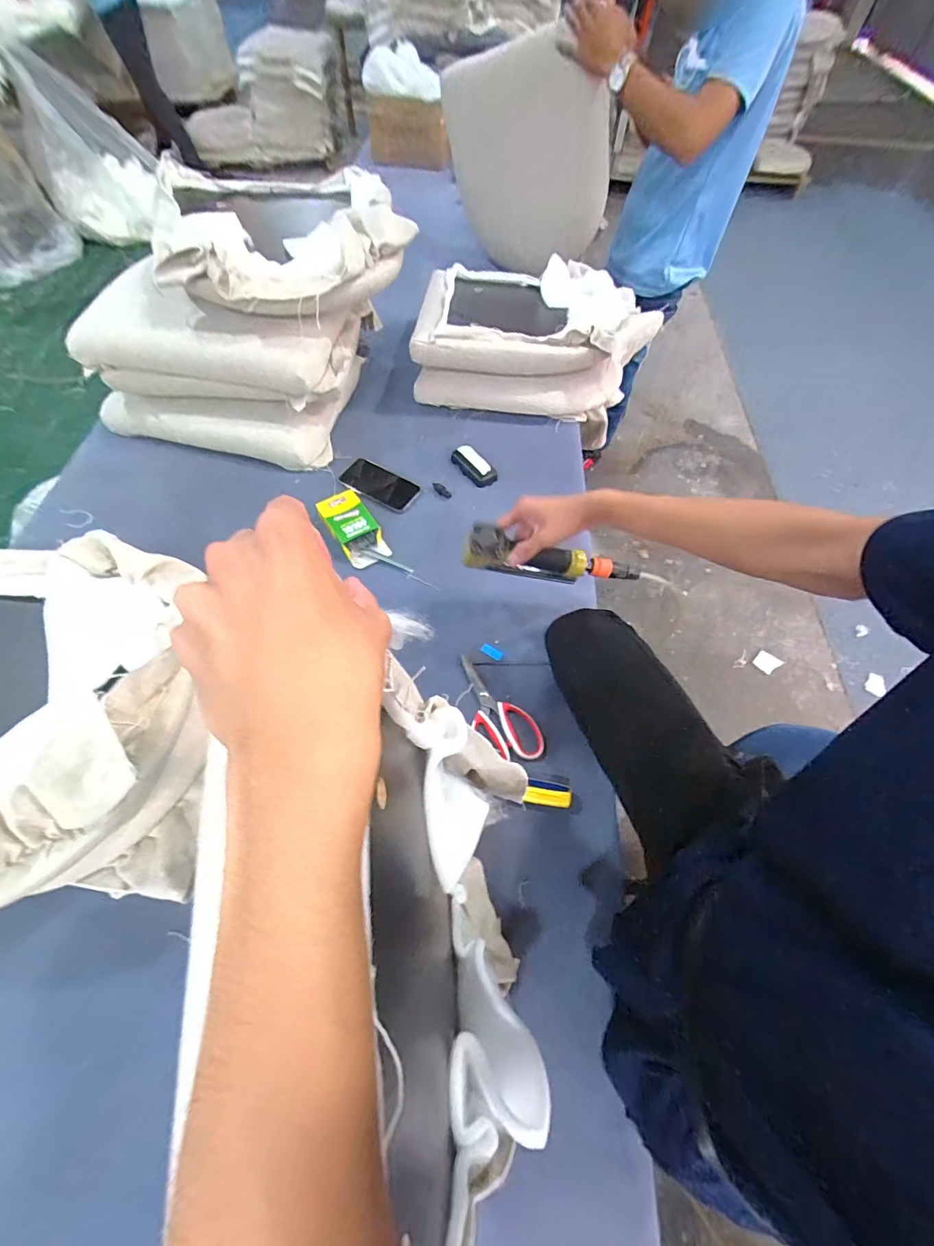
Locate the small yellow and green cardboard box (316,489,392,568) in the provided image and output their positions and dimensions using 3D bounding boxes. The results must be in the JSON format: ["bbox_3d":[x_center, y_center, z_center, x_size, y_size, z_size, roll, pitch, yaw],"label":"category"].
[{"bbox_3d":[-0.211,-0.178,0.853,0.080,0.038,0.160,-31,65,-18],"label":"small yellow and green cardboard box"}]

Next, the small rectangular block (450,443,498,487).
[{"bbox_3d":[0.014,-0.325,0.944,0.049,0.030,0.106,-39,68,-21],"label":"small rectangular block"}]

